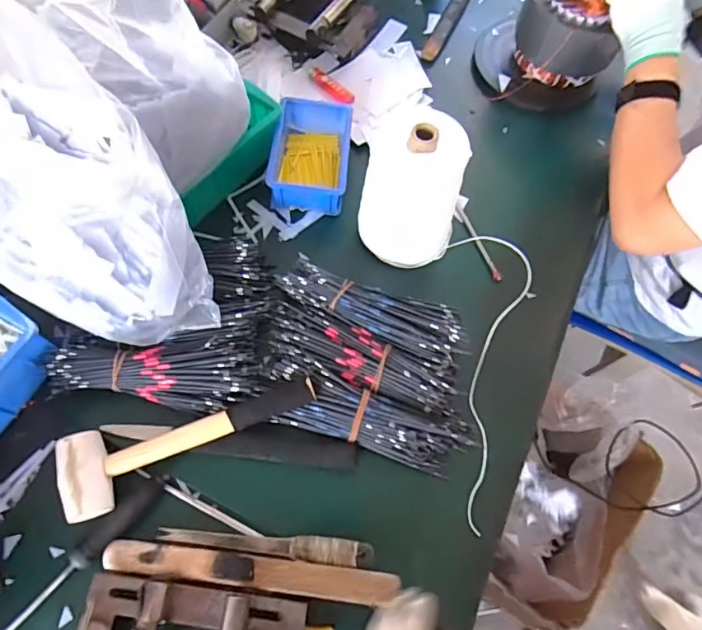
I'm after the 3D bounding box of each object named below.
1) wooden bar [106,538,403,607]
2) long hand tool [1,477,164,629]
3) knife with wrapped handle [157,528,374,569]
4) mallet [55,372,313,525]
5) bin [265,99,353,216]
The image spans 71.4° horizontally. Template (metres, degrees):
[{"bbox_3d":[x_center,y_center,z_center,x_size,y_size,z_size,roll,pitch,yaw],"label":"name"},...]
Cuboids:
[{"bbox_3d":[-0.096,0.239,0.453,0.270,0.015,0.028,7,67,0],"label":"wooden bar"},{"bbox_3d":[-0.287,0.250,0.457,0.257,0.023,0.031,-41,75,-17],"label":"long hand tool"},{"bbox_3d":[-0.084,0.224,0.480,0.207,0.021,0.022,6,67,0],"label":"knife with wrapped handle"},{"bbox_3d":[-0.161,0.124,0.503,0.254,0.048,0.079,-20,70,-11],"label":"mallet"},{"bbox_3d":[-0.052,-0.209,0.645,0.097,0.052,0.144,5,67,-1],"label":"bin"}]

